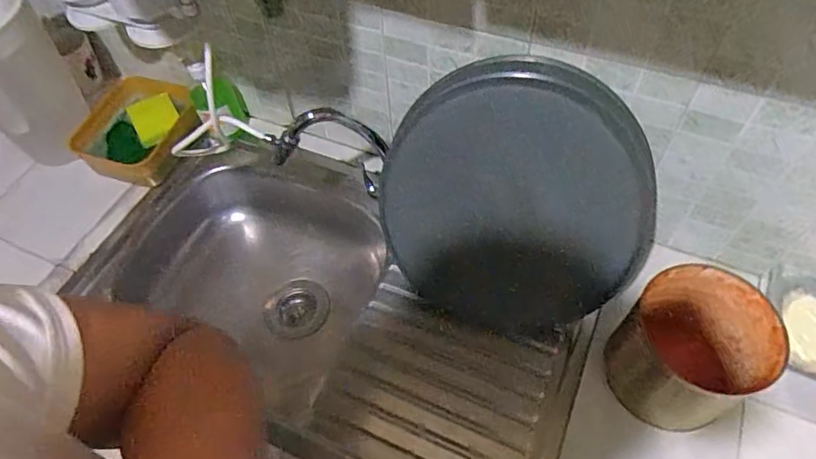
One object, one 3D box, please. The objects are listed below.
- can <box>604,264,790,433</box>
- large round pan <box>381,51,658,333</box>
[{"bbox_3d":[0.351,0.146,0.681,0.152,0.137,0.156,-2,57,2],"label":"can"},{"bbox_3d":[0.144,-0.040,0.742,0.349,0.363,0.051,33,27,5],"label":"large round pan"}]

